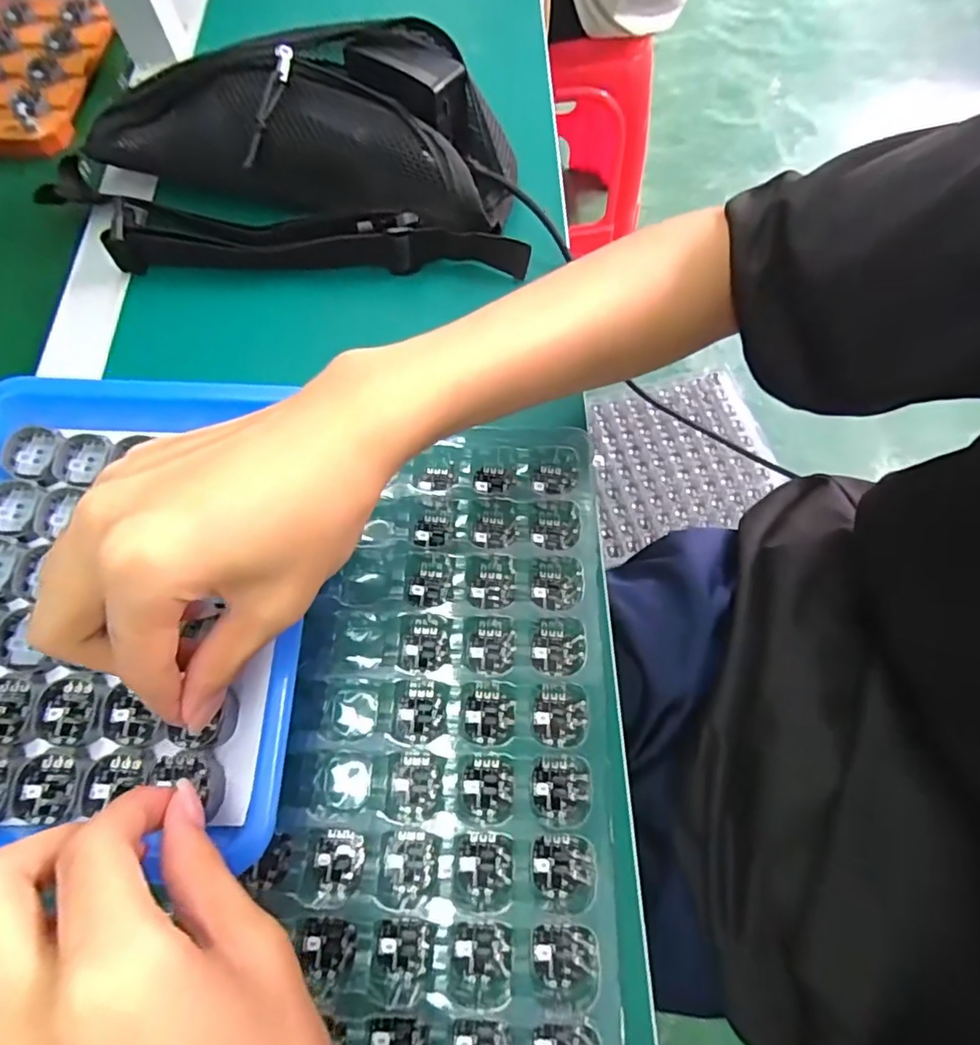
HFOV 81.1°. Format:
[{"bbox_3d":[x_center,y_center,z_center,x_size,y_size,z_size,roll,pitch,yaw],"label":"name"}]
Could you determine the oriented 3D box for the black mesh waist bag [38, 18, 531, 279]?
[{"bbox_3d":[-0.141,-0.245,0.391,0.325,0.078,0.151,1,95,8],"label":"black mesh waist bag"}]

